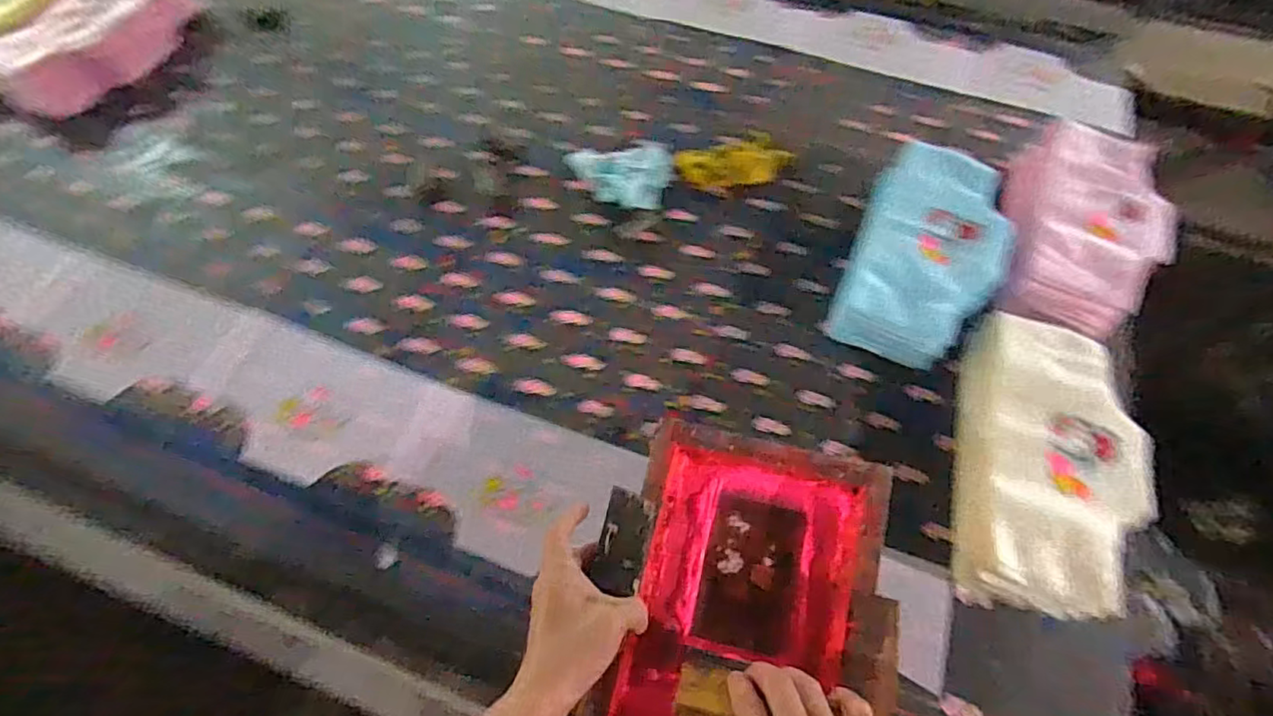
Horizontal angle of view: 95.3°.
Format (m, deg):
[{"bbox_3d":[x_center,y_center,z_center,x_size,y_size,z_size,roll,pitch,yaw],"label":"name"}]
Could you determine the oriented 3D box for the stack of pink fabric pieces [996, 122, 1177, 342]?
[{"bbox_3d":[0.551,-0.166,0.717,0.159,0.065,0.297,20,64,10],"label":"stack of pink fabric pieces"}]

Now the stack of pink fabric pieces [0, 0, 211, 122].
[{"bbox_3d":[-0.879,-0.529,0.946,0.200,0.072,0.322,35,65,18],"label":"stack of pink fabric pieces"}]

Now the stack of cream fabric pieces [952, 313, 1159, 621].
[{"bbox_3d":[0.413,0.107,0.592,0.147,0.084,0.289,16,64,8],"label":"stack of cream fabric pieces"}]

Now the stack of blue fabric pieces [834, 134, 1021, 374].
[{"bbox_3d":[0.349,-0.133,0.686,0.164,0.067,0.295,24,67,13],"label":"stack of blue fabric pieces"}]

